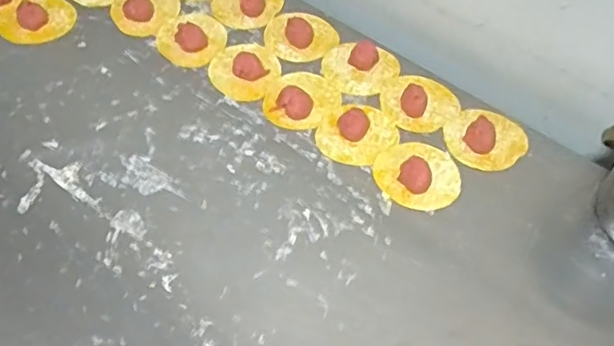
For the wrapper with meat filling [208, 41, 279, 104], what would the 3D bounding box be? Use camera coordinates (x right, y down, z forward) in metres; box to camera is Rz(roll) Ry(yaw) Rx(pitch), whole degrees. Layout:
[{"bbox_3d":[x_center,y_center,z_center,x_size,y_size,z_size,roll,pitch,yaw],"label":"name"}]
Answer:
[{"bbox_3d":[-0.071,-0.121,0.704,0.077,0.012,0.086,25,58,12],"label":"wrapper with meat filling"}]

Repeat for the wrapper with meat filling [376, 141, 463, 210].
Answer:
[{"bbox_3d":[0.116,-0.003,0.631,0.085,0.017,0.084,4,56,-2],"label":"wrapper with meat filling"}]

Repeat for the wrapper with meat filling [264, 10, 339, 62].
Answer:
[{"bbox_3d":[-0.005,-0.170,0.738,0.086,0.017,0.069,-6,57,-9],"label":"wrapper with meat filling"}]

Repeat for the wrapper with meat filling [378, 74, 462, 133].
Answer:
[{"bbox_3d":[0.129,-0.085,0.689,0.080,0.026,0.085,2,56,-3],"label":"wrapper with meat filling"}]

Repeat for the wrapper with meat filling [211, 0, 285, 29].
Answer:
[{"bbox_3d":[-0.074,-0.212,0.765,0.086,0.016,0.072,0,56,-5],"label":"wrapper with meat filling"}]

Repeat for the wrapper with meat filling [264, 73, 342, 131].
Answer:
[{"bbox_3d":[-0.006,-0.087,0.681,0.087,0.020,0.074,-36,66,-25],"label":"wrapper with meat filling"}]

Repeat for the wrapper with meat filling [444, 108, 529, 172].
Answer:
[{"bbox_3d":[0.194,-0.043,0.660,0.079,0.023,0.082,2,56,-3],"label":"wrapper with meat filling"}]

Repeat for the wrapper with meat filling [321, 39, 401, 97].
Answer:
[{"bbox_3d":[0.062,-0.123,0.713,0.087,0.020,0.074,17,56,7],"label":"wrapper with meat filling"}]

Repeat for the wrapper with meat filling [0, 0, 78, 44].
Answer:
[{"bbox_3d":[-0.325,-0.185,0.735,0.088,0.020,0.065,-33,64,-24],"label":"wrapper with meat filling"}]

